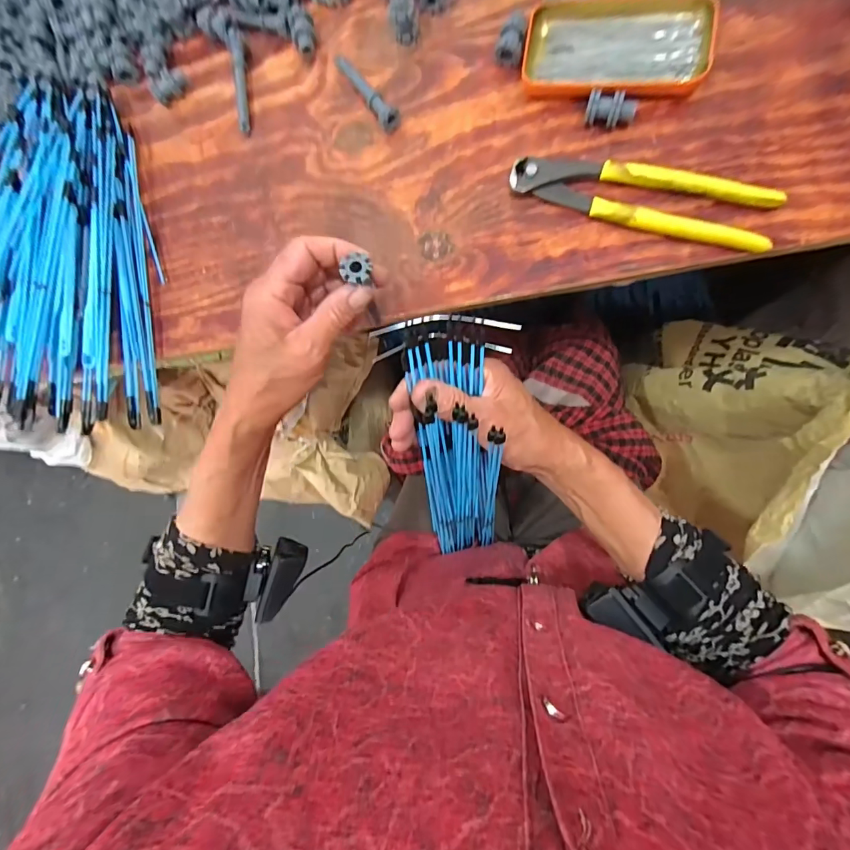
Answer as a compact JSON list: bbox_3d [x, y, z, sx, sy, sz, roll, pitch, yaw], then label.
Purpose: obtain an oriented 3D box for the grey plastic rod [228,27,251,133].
[{"bbox_3d":[-0.185,-0.345,0.431,0.011,0.009,0.104,-6,83,10],"label":"grey plastic rod"}]

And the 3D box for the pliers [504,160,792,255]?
[{"bbox_3d":[0.169,-0.182,0.348,0.199,0.022,0.046,17,88,12],"label":"pliers"}]

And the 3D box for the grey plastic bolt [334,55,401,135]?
[{"bbox_3d":[-0.056,-0.317,0.402,0.019,0.025,0.103,-33,79,6],"label":"grey plastic bolt"}]

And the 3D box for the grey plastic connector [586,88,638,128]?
[{"bbox_3d":[0.153,-0.257,0.355,0.038,0.020,0.021,13,87,12],"label":"grey plastic connector"}]

